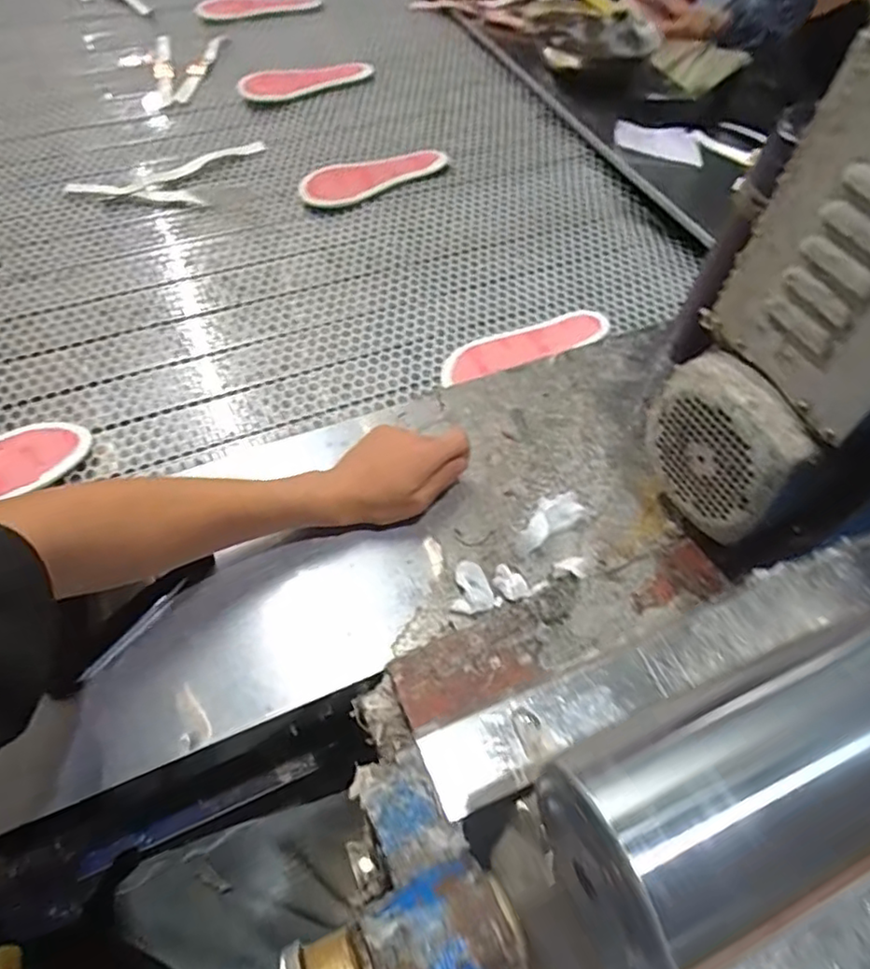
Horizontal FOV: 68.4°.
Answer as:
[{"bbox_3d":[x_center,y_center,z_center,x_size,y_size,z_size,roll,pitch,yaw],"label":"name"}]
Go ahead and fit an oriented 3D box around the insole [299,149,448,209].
[{"bbox_3d":[-0.090,-0.451,0.923,0.221,0.009,0.085,-32,72,-21],"label":"insole"}]

